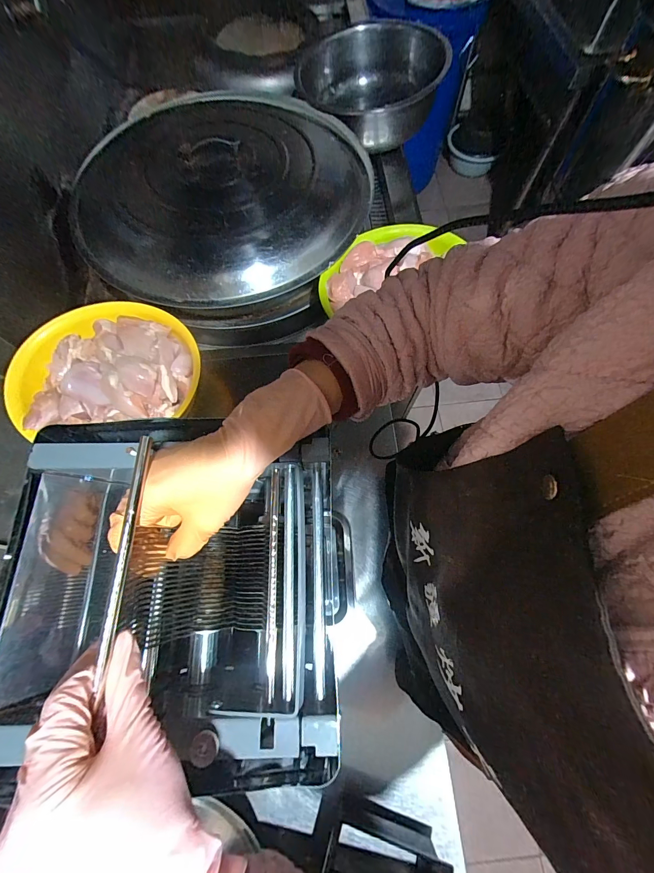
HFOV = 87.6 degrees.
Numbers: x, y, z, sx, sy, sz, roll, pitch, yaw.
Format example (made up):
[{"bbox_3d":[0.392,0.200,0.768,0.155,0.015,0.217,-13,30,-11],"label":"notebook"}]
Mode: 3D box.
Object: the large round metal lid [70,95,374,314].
[{"bbox_3d":[-0.207,-0.502,0.687,0.561,0.074,0.533,-1,71,2],"label":"large round metal lid"}]

